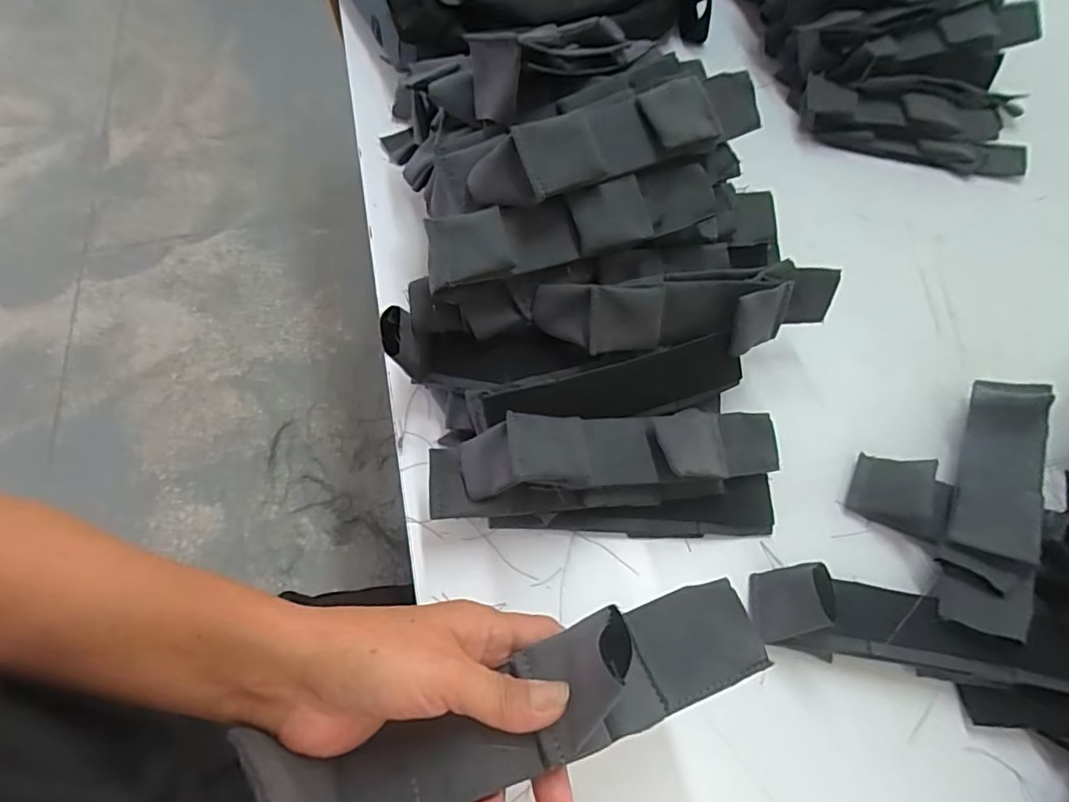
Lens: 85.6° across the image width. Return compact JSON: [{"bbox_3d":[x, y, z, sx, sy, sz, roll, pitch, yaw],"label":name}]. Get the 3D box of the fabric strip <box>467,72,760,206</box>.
[{"bbox_3d":[0.063,-0.181,0.385,0.223,0.042,0.055,-27,65,-14],"label":"fabric strip"}]

